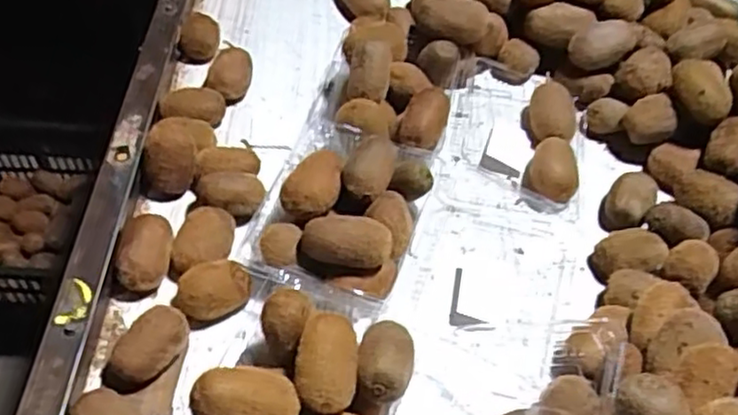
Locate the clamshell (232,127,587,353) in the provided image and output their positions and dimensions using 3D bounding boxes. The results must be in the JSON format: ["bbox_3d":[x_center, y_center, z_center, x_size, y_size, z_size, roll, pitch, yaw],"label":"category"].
[{"bbox_3d":[0.039,0.022,0.575,0.270,0.076,0.173,16,51,9],"label":"clamshell"}]

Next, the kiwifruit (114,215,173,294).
[{"bbox_3d":[-0.176,0.036,0.548,0.041,0.034,0.063,0,50,-3],"label":"kiwifruit"}]

